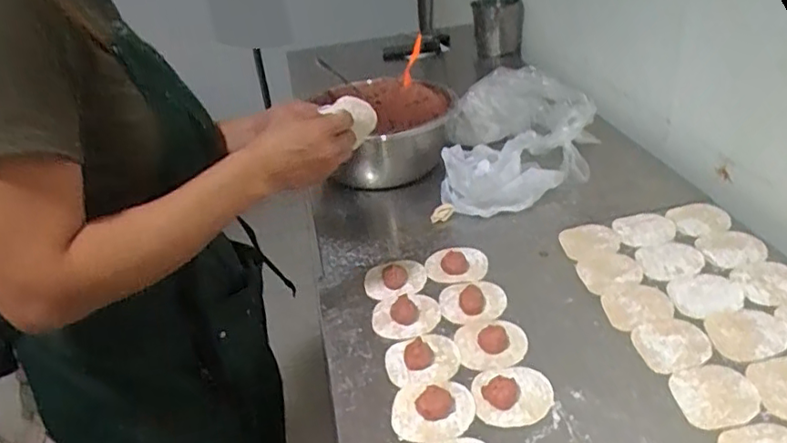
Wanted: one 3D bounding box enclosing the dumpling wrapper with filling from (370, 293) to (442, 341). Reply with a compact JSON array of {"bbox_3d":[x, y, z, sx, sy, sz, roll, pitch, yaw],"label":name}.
[{"bbox_3d":[0.016,0.114,0.743,0.084,0.016,0.074,-11,33,-5],"label":"dumpling wrapper with filling"}]

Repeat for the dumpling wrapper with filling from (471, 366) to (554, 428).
[{"bbox_3d":[0.124,0.177,0.628,0.081,0.016,0.073,-3,33,8],"label":"dumpling wrapper with filling"}]

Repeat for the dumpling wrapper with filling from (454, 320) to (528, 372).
[{"bbox_3d":[0.113,0.139,0.693,0.079,0.011,0.077,-5,33,4],"label":"dumpling wrapper with filling"}]

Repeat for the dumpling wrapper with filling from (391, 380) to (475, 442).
[{"bbox_3d":[0.040,0.191,0.621,0.082,0.024,0.078,-5,33,4],"label":"dumpling wrapper with filling"}]

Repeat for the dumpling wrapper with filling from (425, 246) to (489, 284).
[{"bbox_3d":[0.086,0.057,0.812,0.081,0.021,0.067,-5,33,4],"label":"dumpling wrapper with filling"}]

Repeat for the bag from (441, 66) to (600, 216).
[{"bbox_3d":[0.213,-0.135,1.007,0.251,0.117,0.326,-1,33,10],"label":"bag"}]

